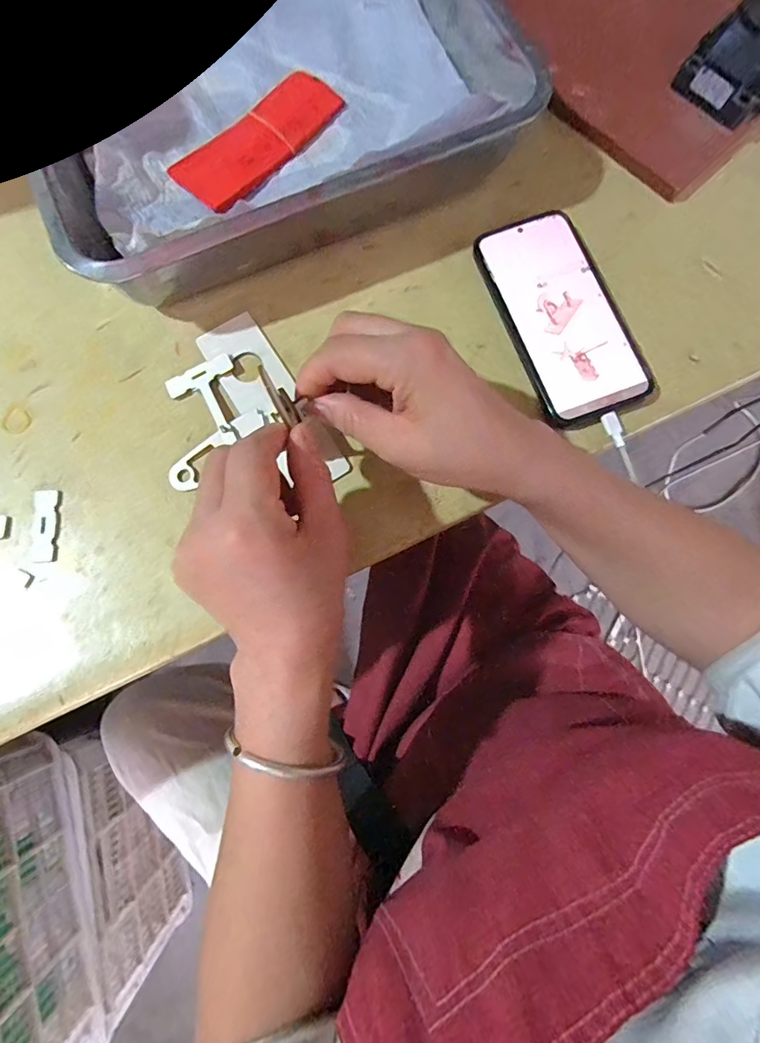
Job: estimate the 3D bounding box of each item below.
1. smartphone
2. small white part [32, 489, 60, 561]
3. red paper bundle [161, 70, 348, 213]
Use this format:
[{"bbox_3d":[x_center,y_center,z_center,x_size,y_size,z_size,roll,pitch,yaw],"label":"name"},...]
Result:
[{"bbox_3d":[0.131,-0.149,0.349,0.079,0.017,0.162,-23,80,-5],"label":"smartphone"},{"bbox_3d":[-0.227,0.002,0.322,0.017,0.004,0.049,-7,79,-2],"label":"small white part"},{"bbox_3d":[-0.092,-0.299,0.371,0.054,0.010,0.143,39,81,7],"label":"red paper bundle"}]

